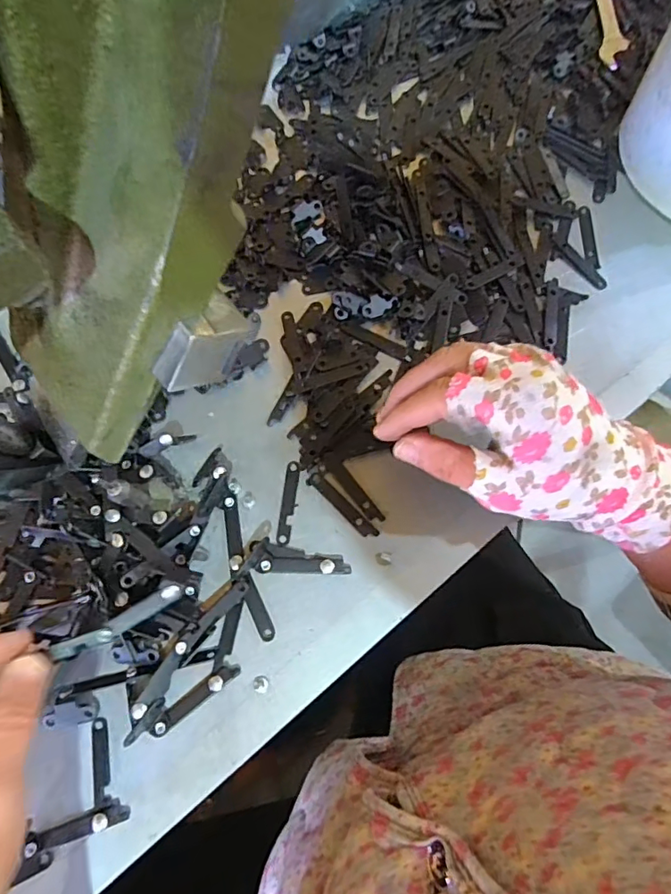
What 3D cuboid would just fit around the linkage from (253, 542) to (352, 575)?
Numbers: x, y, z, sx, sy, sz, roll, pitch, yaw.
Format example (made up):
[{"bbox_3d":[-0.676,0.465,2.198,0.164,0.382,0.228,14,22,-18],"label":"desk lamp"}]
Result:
[{"bbox_3d":[-0.019,0.068,0.316,0.054,0.004,0.015,4,75,0],"label":"linkage"}]

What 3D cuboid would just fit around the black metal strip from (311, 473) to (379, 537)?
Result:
[{"bbox_3d":[0.005,0.036,0.326,0.053,0.004,0.009,44,79,10],"label":"black metal strip"}]

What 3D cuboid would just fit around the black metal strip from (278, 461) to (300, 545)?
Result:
[{"bbox_3d":[-0.029,0.034,0.327,0.008,0.004,0.051,7,75,1],"label":"black metal strip"}]

